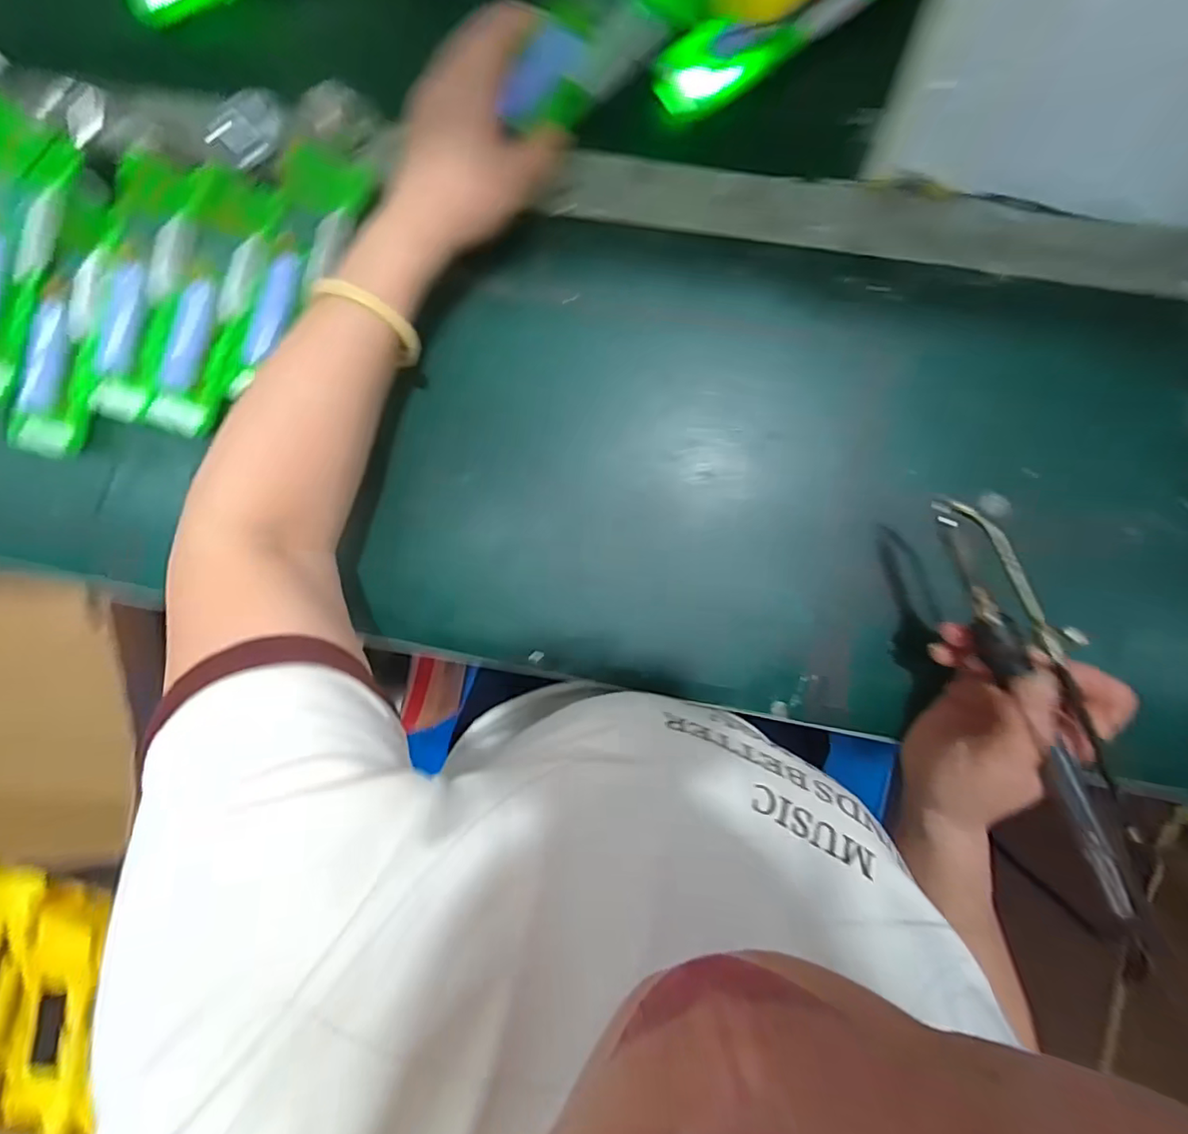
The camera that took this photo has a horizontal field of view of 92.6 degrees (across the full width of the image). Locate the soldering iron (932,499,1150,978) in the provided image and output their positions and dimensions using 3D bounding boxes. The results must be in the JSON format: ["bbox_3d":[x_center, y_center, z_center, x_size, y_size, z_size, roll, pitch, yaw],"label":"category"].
[{"bbox_3d":[0.230,0.077,0.282,0.033,0.022,0.237,-17,84,0],"label":"soldering iron"}]

